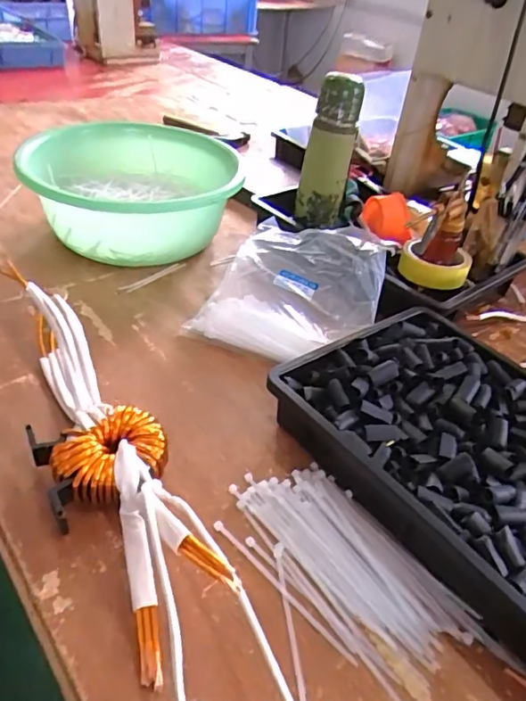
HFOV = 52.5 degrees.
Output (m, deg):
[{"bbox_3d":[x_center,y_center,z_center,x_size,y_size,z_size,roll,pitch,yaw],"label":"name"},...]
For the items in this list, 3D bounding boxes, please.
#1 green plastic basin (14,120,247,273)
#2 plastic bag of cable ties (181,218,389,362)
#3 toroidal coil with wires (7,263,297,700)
[{"bbox_3d":[-0.192,-0.224,0.794,0.291,0.125,0.297,4,38,-3],"label":"green plastic basin"},{"bbox_3d":[0.044,-0.080,0.684,0.192,0.090,0.218,20,40,15],"label":"plastic bag of cable ties"},{"bbox_3d":[-0.110,0.118,0.411,0.105,0.083,0.542,-17,48,-27],"label":"toroidal coil with wires"}]

